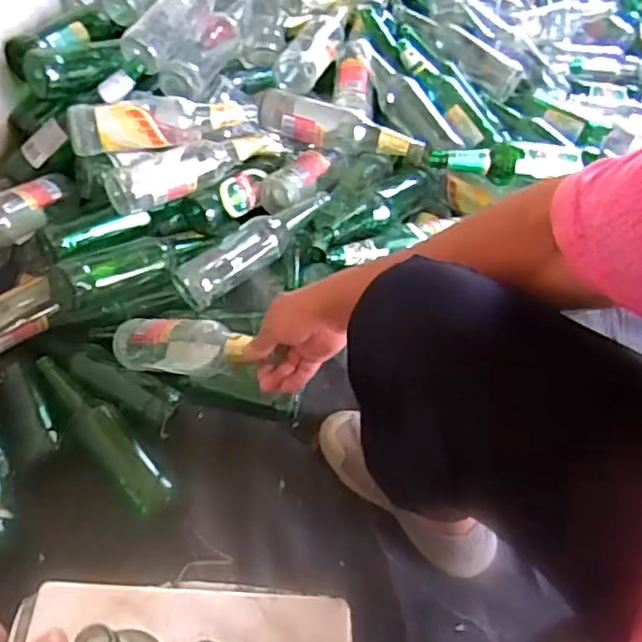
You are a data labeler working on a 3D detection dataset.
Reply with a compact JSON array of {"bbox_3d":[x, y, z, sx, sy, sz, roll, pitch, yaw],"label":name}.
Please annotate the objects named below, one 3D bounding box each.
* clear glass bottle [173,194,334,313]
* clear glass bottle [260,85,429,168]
[{"bbox_3d":[-0.098,-0.118,1.001,0.266,0.058,0.080,-36,64,-12],"label":"clear glass bottle"},{"bbox_3d":[0.035,-0.300,1.078,0.274,0.067,0.069,12,54,3],"label":"clear glass bottle"}]

